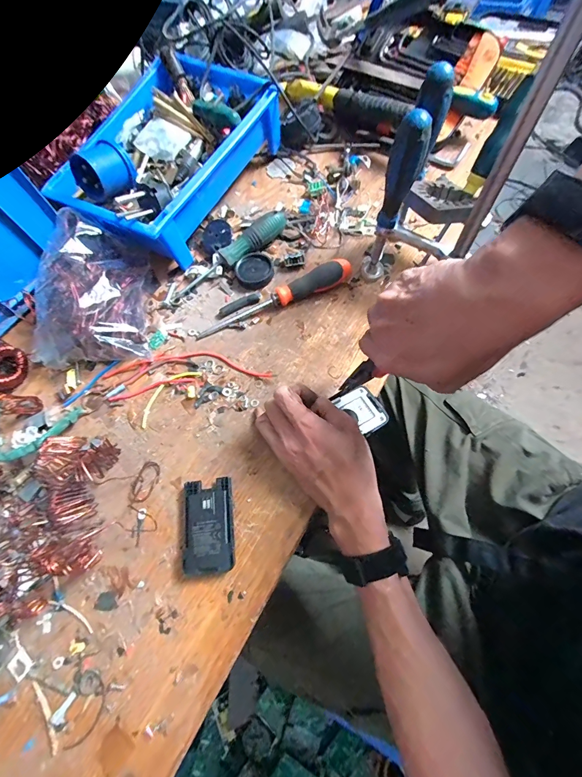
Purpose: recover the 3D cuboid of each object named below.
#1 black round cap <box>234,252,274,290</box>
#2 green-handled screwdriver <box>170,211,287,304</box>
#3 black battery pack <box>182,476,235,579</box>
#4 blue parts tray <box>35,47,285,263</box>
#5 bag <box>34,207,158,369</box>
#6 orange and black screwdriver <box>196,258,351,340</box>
[{"bbox_3d":[-0.051,-0.166,0.469,0.051,0.014,0.056,-3,66,7],"label":"black round cap"},{"bbox_3d":[-0.086,-0.181,0.468,0.188,0.036,0.028,-38,67,-9],"label":"green-handled screwdriver"},{"bbox_3d":[-0.085,0.143,0.350,0.050,0.023,0.091,-9,66,4],"label":"black battery pack"},{"bbox_3d":[-0.177,-0.343,0.489,0.210,0.089,0.305,26,72,14],"label":"blue parts tray"},{"bbox_3d":[-0.257,-0.129,0.439,0.140,0.075,0.193,-4,68,3],"label":"bag"},{"bbox_3d":[-0.021,-0.119,0.438,0.208,0.038,0.026,-25,66,-3],"label":"orange and black screwdriver"}]

